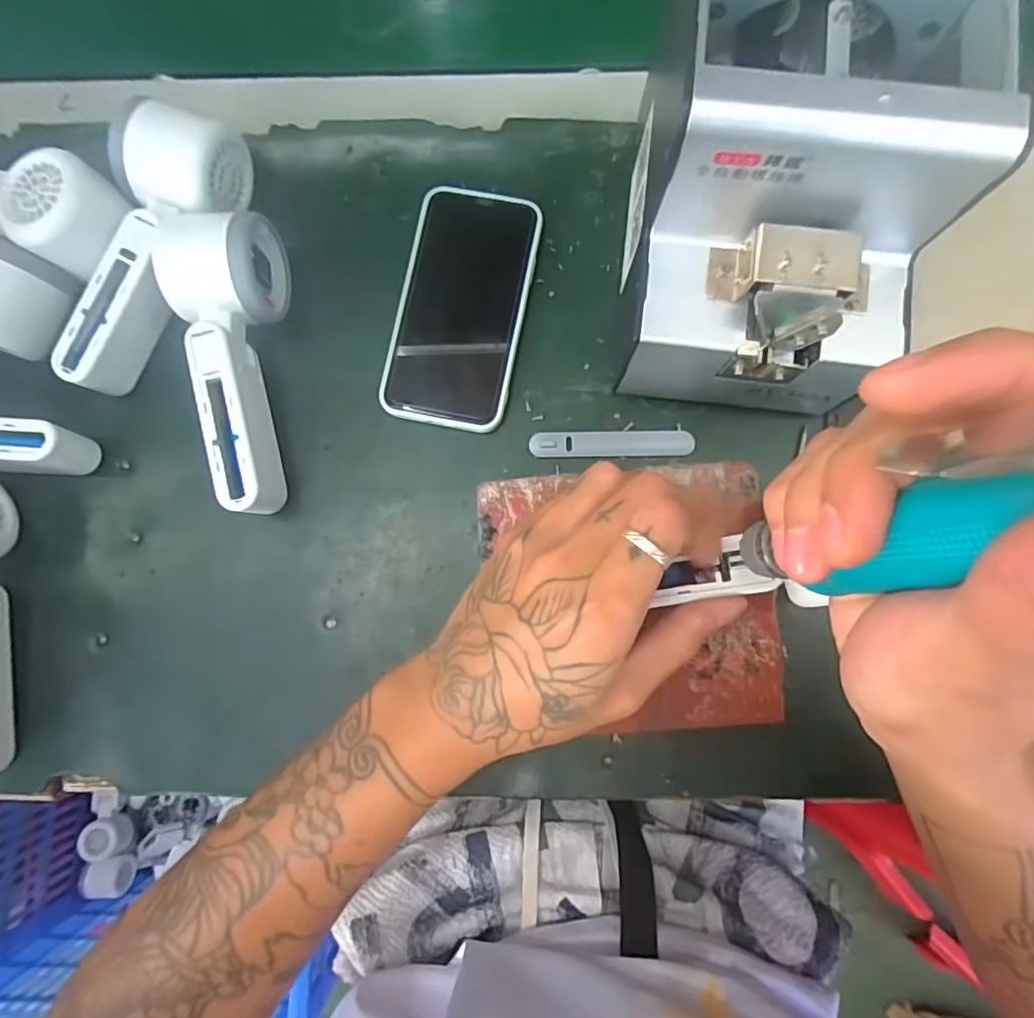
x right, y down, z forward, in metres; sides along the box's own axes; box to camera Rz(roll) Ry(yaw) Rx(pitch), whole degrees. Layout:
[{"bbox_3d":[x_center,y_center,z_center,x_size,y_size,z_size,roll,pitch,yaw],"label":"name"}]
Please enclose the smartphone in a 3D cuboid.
[{"bbox_3d":[-0.032,-0.121,0.346,0.074,0.010,0.143,11,84,2],"label":"smartphone"}]

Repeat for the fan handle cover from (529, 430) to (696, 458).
[{"bbox_3d":[0.055,-0.038,0.339,0.094,0.004,0.015,0,84,1],"label":"fan handle cover"}]

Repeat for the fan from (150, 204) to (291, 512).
[{"bbox_3d":[-0.159,-0.082,0.321,0.055,0.046,0.171,-5,86,-2],"label":"fan"}]

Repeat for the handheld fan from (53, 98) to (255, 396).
[{"bbox_3d":[-0.209,-0.145,0.328,0.053,0.048,0.164,23,85,0],"label":"handheld fan"}]

